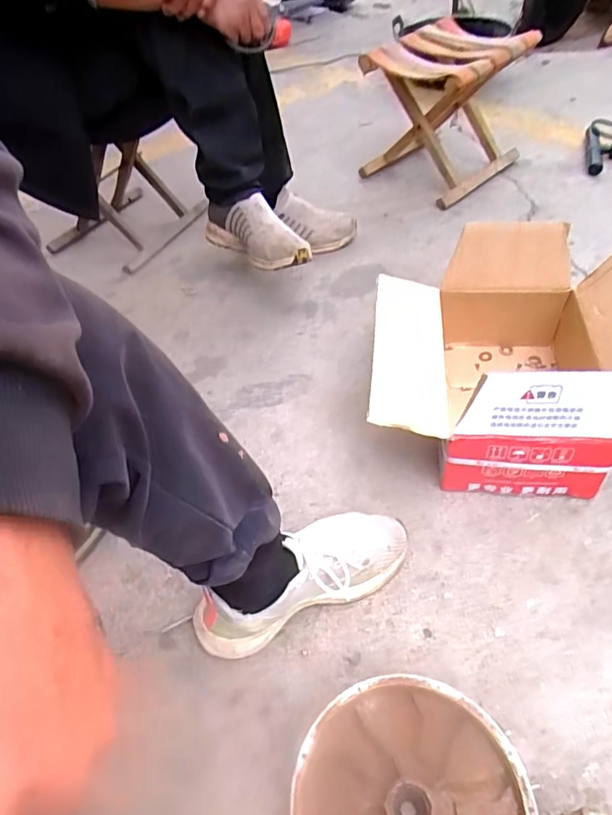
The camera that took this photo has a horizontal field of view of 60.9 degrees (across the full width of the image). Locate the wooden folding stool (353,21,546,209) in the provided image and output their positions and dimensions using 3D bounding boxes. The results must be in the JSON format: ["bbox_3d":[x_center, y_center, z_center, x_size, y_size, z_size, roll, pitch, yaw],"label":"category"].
[{"bbox_3d":[0.320,-0.723,1.277,0.340,0.293,0.325,-40,56,-20],"label":"wooden folding stool"}]

